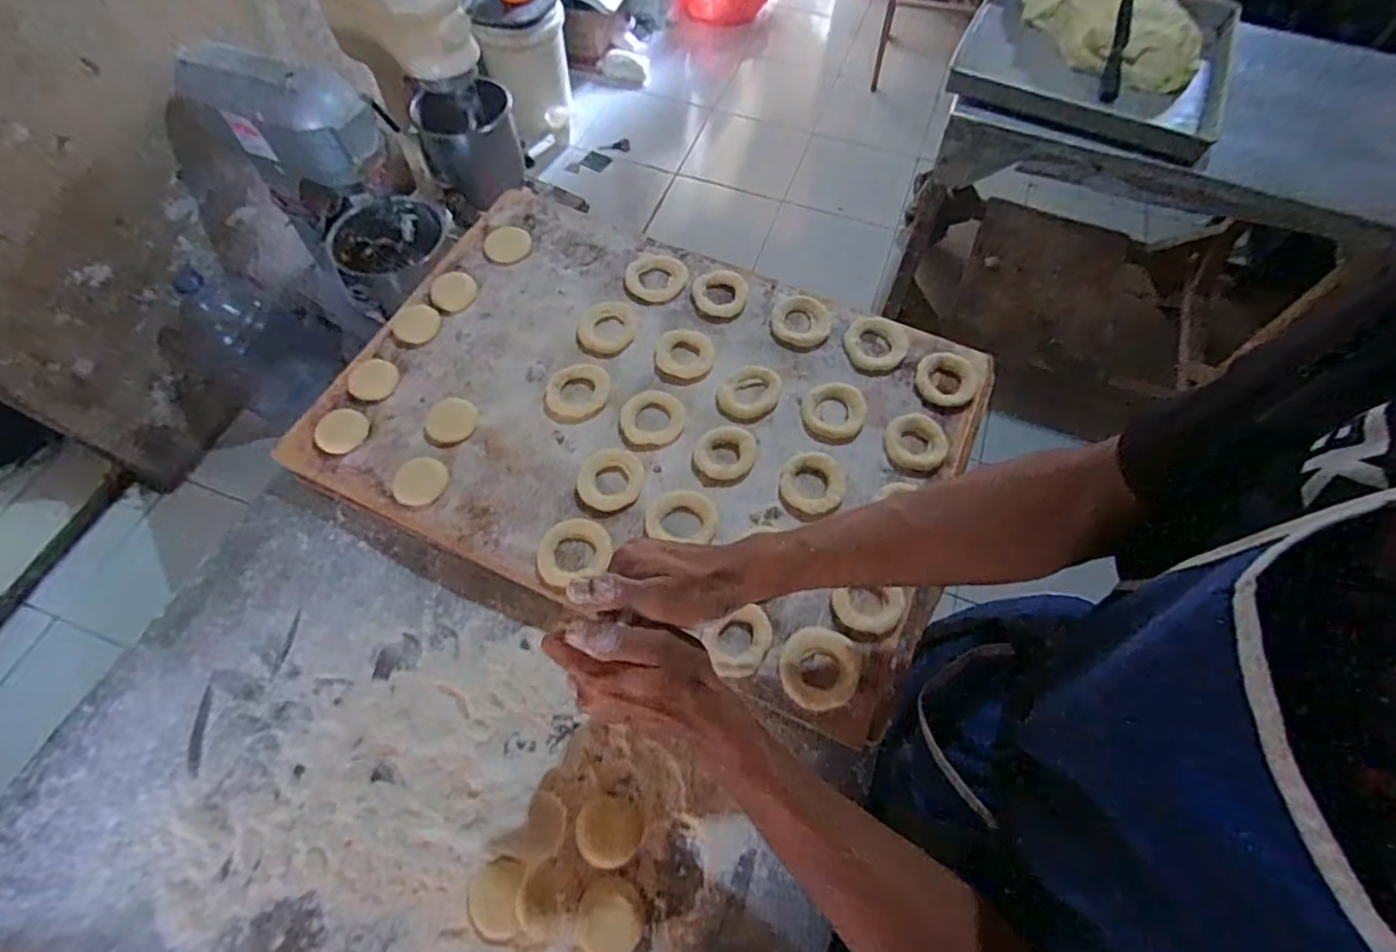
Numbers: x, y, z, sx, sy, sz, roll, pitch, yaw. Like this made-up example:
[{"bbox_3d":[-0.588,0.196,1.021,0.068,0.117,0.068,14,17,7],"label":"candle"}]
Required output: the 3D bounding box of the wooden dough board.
[{"bbox_3d":[-0.050,-0.066,0.606,0.602,0.028,0.413,24,66,11],"label":"wooden dough board"}]

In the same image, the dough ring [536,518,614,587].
[{"bbox_3d":[-0.110,0.066,0.541,0.065,0.008,0.054,-13,64,-7],"label":"dough ring"}]

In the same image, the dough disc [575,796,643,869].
[{"bbox_3d":[-0.069,0.274,0.471,0.049,0.004,0.046,2,50,-3],"label":"dough disc"}]

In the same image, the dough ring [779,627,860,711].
[{"bbox_3d":[0.099,0.159,0.503,0.062,0.017,0.064,0,63,-1],"label":"dough ring"}]

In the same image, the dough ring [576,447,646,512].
[{"bbox_3d":[-0.080,0.003,0.566,0.059,0.008,0.064,8,63,3],"label":"dough ring"}]

